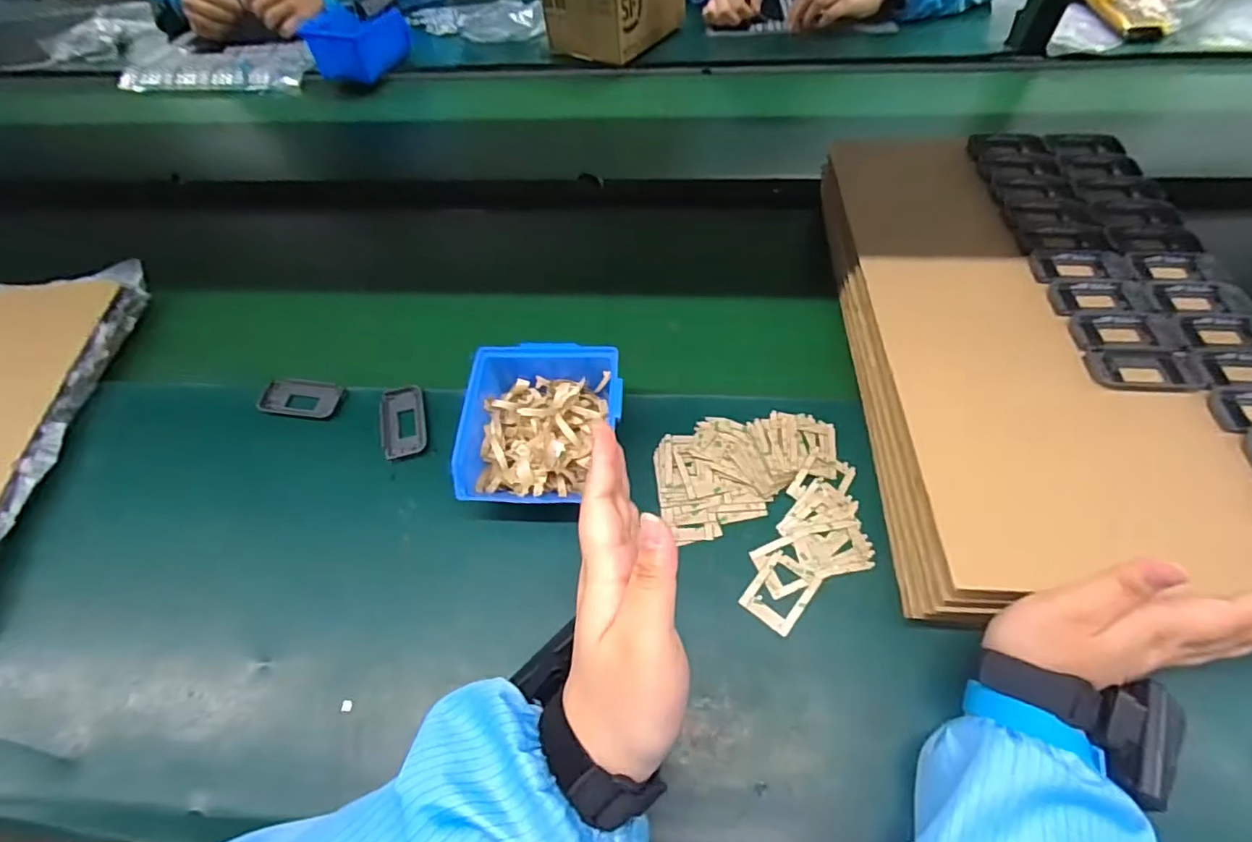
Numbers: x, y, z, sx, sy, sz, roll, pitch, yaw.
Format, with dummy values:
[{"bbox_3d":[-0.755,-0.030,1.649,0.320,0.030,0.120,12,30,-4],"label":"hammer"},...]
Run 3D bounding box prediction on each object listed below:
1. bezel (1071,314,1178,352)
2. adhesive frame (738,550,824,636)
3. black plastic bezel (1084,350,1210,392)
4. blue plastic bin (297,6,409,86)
[{"bbox_3d":[0.418,-0.074,0.489,0.078,0.014,0.040,-4,55,0],"label":"bezel"},{"bbox_3d":[0.116,0.127,0.433,0.041,0.004,0.054,33,65,23],"label":"adhesive frame"},{"bbox_3d":[0.417,-0.043,0.467,0.078,0.014,0.044,1,55,3],"label":"black plastic bezel"},{"bbox_3d":[-0.416,-0.589,0.903,0.105,0.065,0.133,12,57,11],"label":"blue plastic bin"}]

